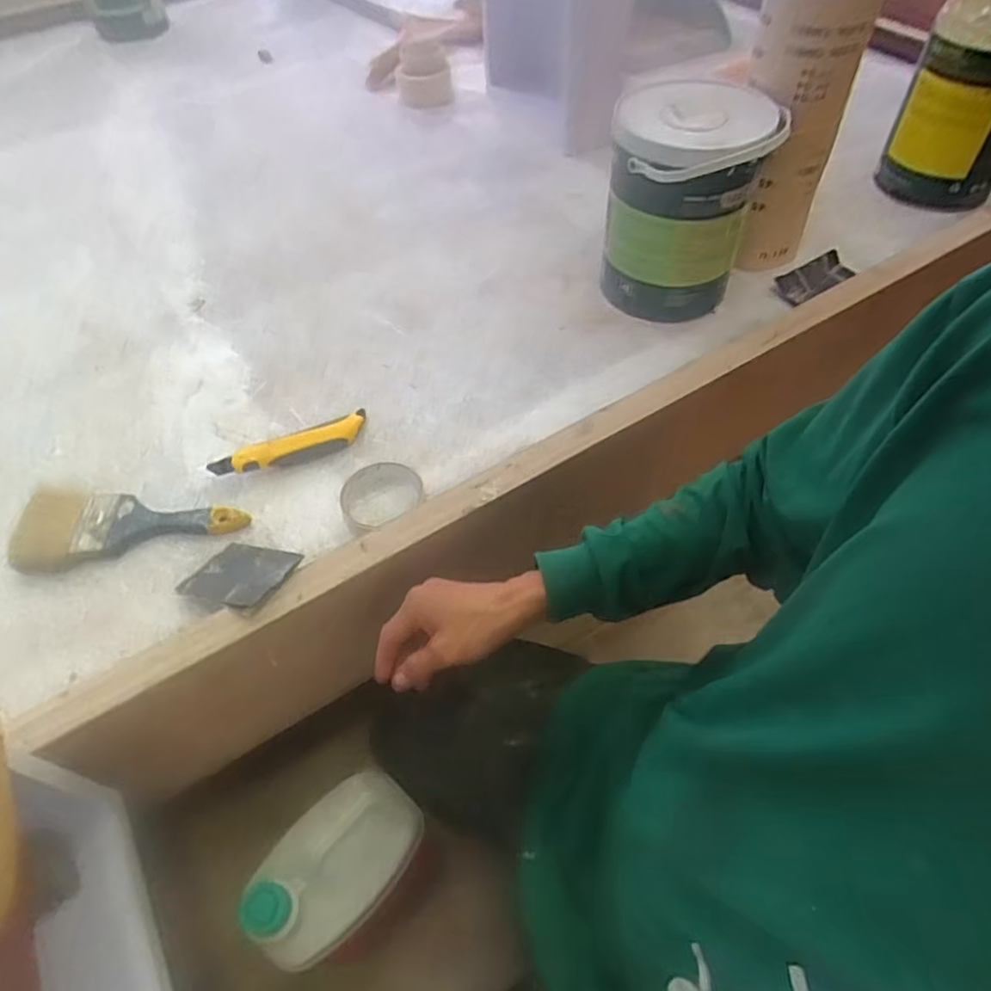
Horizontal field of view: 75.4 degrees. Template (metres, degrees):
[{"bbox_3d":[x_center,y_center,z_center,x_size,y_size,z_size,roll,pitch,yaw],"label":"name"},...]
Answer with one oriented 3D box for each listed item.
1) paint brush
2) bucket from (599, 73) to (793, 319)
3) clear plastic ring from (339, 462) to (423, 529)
[{"bbox_3d":[-0.358,0.024,0.633,0.212,0.032,0.093,-3,53,0],"label":"paint brush"},{"bbox_3d":[0.221,-0.348,0.773,0.174,0.216,0.197,6,54,6],"label":"bucket"},{"bbox_3d":[-0.119,-0.001,0.641,0.065,0.027,0.085,30,60,23],"label":"clear plastic ring"}]

